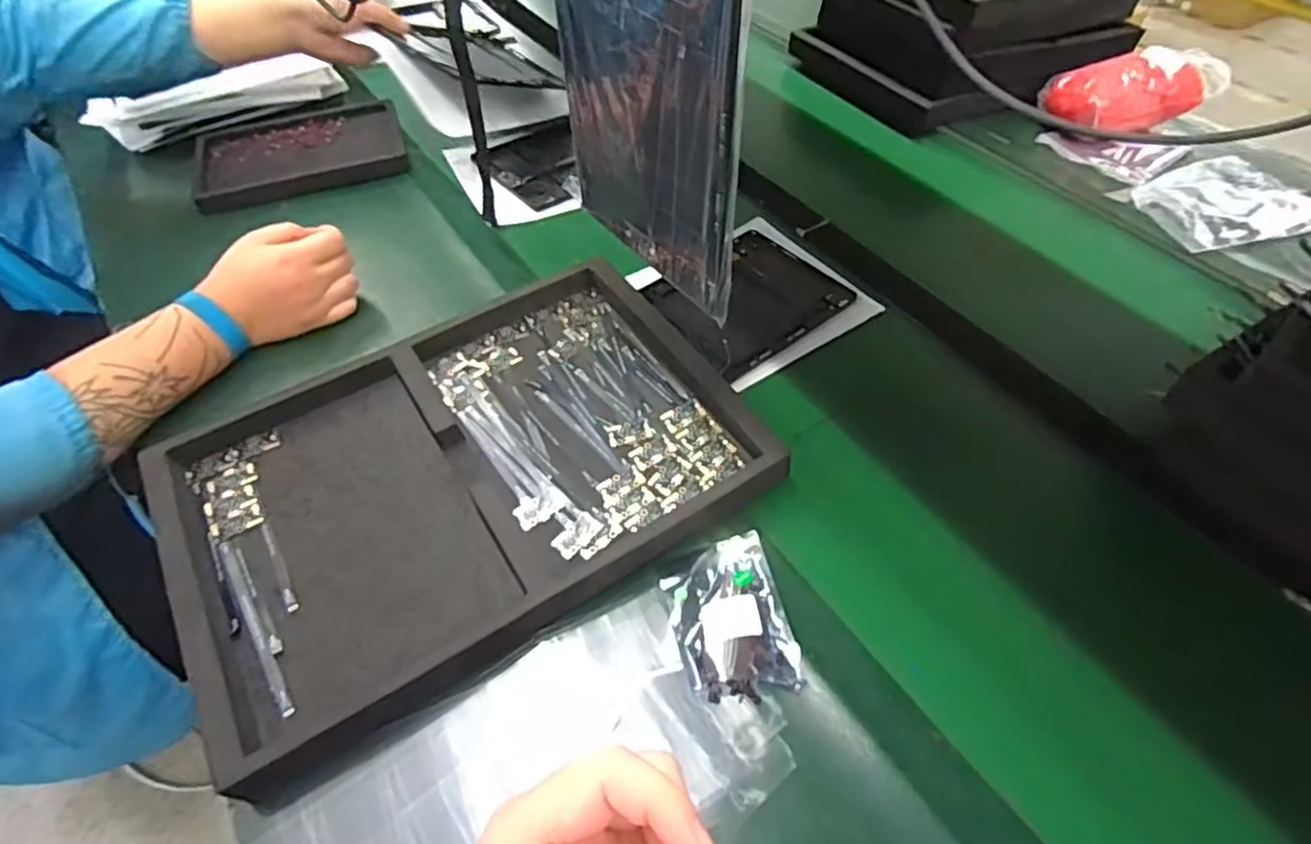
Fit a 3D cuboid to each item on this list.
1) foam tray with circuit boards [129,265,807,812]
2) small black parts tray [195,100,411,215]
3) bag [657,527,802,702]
[{"bbox_3d":[-0.153,0.028,0.568,0.440,0.036,0.316,-26,56,-22],"label":"foam tray with circuit boards"},{"bbox_3d":[-0.464,-0.355,0.900,0.252,0.030,0.169,-18,53,-17],"label":"small black parts tray"},{"bbox_3d":[0.053,0.139,0.490,0.074,0.015,0.111,-10,51,-11],"label":"bag"}]

